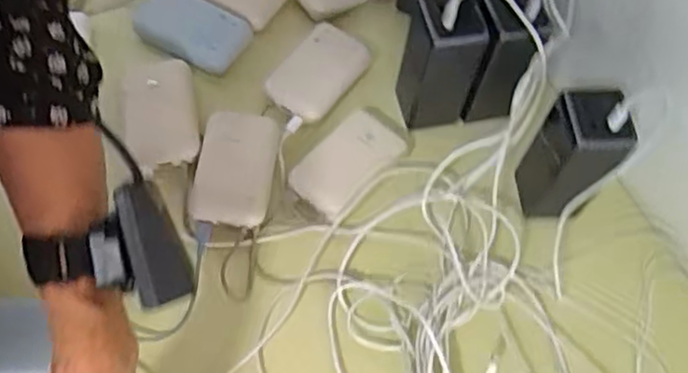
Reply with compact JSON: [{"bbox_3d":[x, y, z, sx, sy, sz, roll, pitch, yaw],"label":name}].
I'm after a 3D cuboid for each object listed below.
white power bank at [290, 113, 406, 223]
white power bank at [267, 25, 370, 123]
[{"bbox_3d":[0.005,-0.022,0.606,0.065,0.018,0.107,37,65,14],"label":"white power bank"},{"bbox_3d":[-0.023,-0.111,0.650,0.064,0.016,0.099,36,65,14],"label":"white power bank"}]

